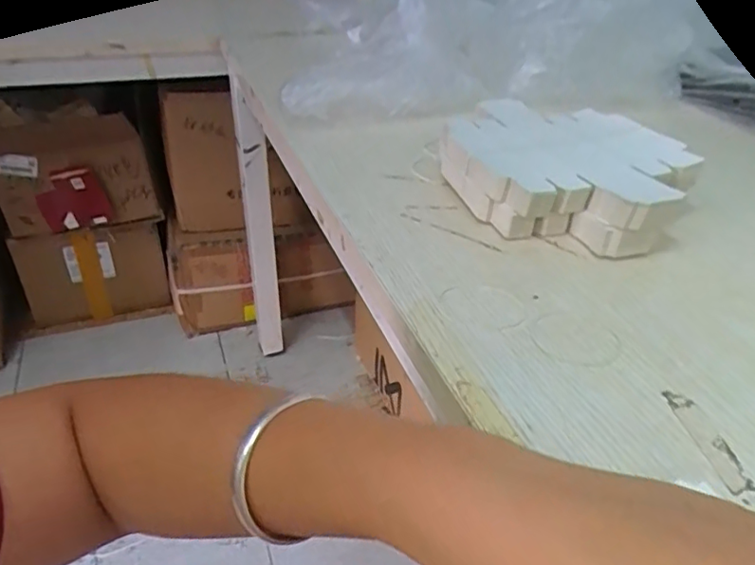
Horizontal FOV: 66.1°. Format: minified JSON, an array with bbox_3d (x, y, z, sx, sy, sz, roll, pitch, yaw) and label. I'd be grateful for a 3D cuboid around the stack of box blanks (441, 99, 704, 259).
[{"bbox_3d":[0.166,-0.103,0.532,0.214,0.054,0.201,21,39,26],"label":"stack of box blanks"}]

